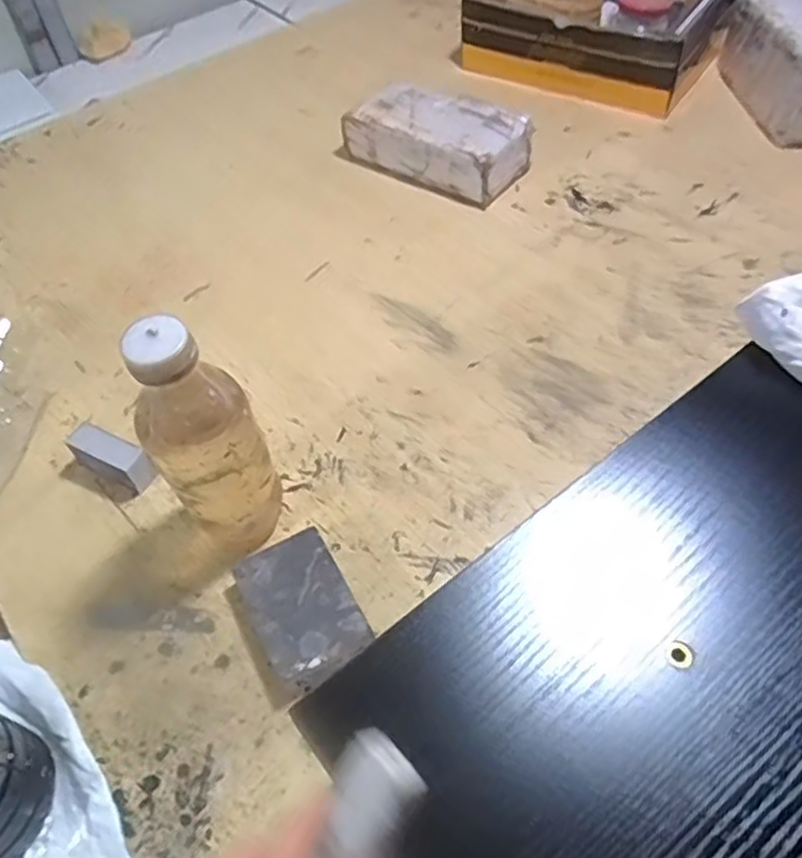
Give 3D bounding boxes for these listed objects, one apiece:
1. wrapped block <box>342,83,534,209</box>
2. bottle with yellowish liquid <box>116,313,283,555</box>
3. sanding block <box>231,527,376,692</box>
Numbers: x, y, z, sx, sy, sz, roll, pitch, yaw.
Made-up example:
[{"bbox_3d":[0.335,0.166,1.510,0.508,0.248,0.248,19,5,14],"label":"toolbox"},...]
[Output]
[{"bbox_3d":[0.040,-0.344,0.832,0.203,0.070,0.096,28,58,24],"label":"wrapped block"},{"bbox_3d":[-0.127,0.015,0.470,0.075,0.210,0.056,-21,52,-12],"label":"bottle with yellowish liquid"},{"bbox_3d":[-0.068,0.126,0.492,0.070,0.026,0.105,-28,54,-17],"label":"sanding block"}]

